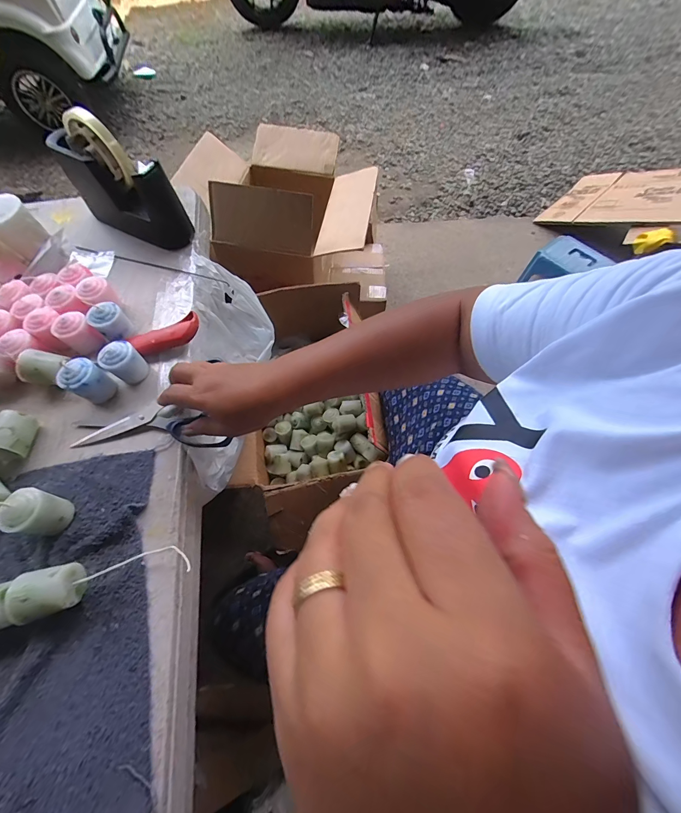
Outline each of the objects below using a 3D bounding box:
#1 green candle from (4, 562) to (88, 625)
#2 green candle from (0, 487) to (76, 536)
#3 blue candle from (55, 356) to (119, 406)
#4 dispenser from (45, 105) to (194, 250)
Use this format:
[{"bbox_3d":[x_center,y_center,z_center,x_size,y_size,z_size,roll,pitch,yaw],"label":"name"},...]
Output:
[{"bbox_3d":[-0.246,0.157,0.282,0.044,0.035,0.036,-17,65,-7],"label":"green candle"},{"bbox_3d":[-0.276,0.098,0.307,0.033,0.050,0.036,14,66,8],"label":"green candle"},{"bbox_3d":[-0.279,-0.027,0.372,0.031,0.048,0.038,22,67,12],"label":"blue candle"},{"bbox_3d":[-0.307,-0.309,0.465,0.178,0.133,0.054,27,68,14],"label":"dispenser"}]

